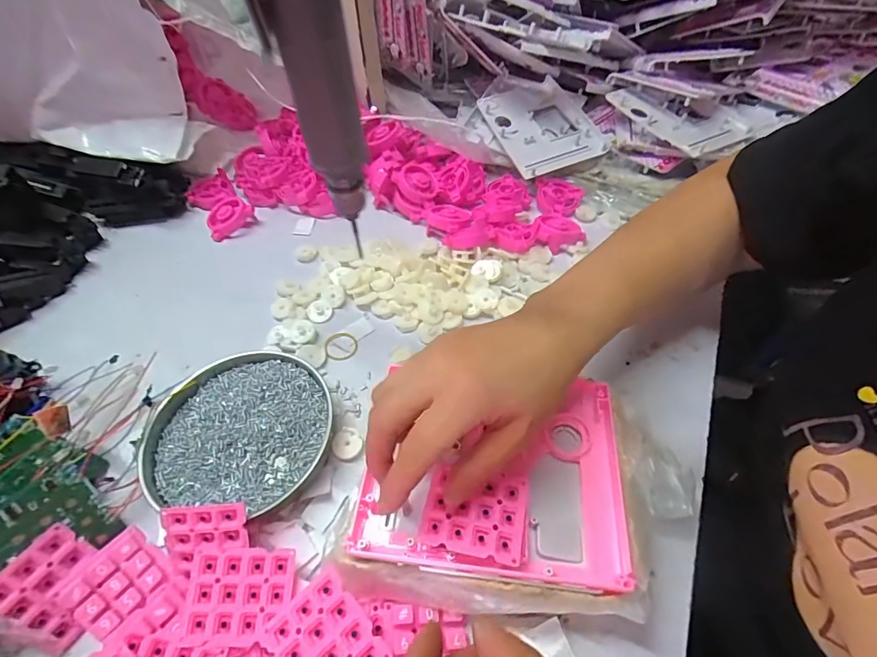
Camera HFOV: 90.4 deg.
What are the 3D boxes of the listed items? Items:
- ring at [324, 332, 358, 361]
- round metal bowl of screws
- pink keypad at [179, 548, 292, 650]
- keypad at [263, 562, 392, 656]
[{"bbox_3d":[-0.089,0.016,0.398,0.030,0.004,0.031,-1,52,1],"label":"ring"},{"bbox_3d":[-0.153,0.076,0.338,0.132,0.021,0.120,-1,52,1],"label":"round metal bowl of screws"},{"bbox_3d":[-0.118,0.158,0.259,0.059,0.004,0.049,0,68,-6],"label":"pink keypad"},{"bbox_3d":[-0.063,0.172,0.239,0.050,0.007,0.060,-35,59,-23],"label":"keypad"}]

